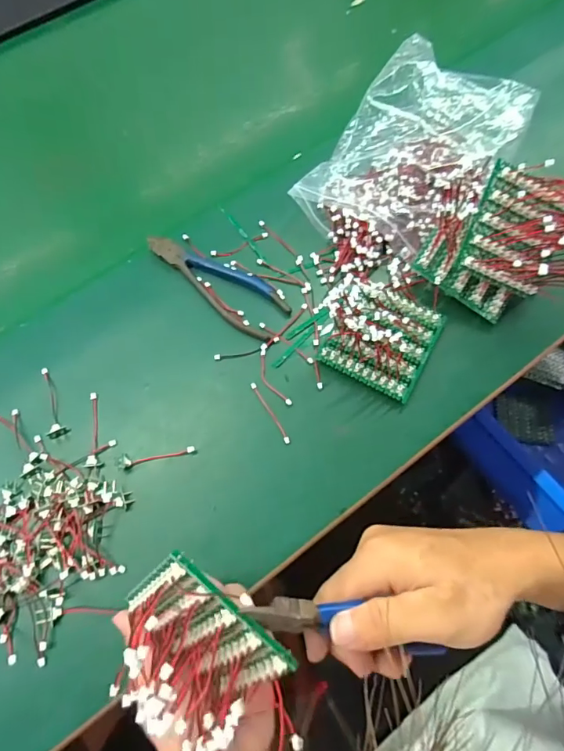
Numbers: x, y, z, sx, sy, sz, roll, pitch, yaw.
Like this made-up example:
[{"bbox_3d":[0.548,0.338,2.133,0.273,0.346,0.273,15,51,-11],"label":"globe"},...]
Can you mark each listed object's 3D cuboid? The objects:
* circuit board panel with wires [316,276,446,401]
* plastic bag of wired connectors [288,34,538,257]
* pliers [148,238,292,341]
[{"bbox_3d":[0.078,-0.034,0.390,0.094,0.025,0.083,27,72,12],"label":"circuit board panel with wires"},{"bbox_3d":[0.133,-0.220,0.444,0.146,0.043,0.235,31,73,13],"label":"plastic bag of wired connectors"},{"bbox_3d":[-0.055,-0.088,0.411,0.051,0.015,0.140,-43,73,-14],"label":"pliers"}]

